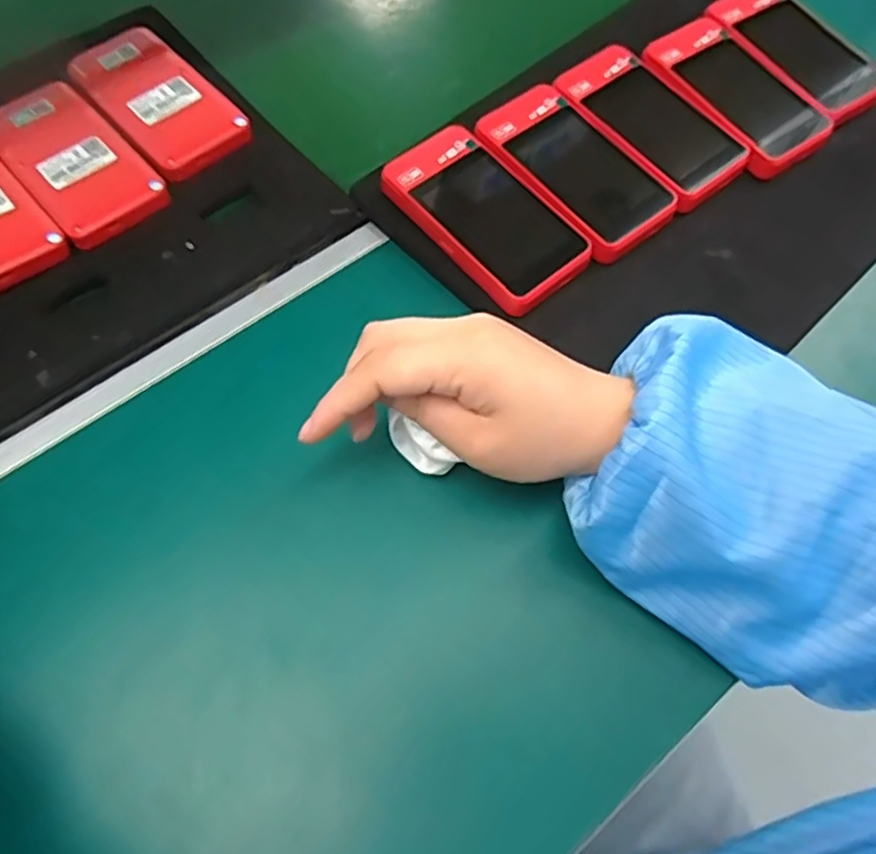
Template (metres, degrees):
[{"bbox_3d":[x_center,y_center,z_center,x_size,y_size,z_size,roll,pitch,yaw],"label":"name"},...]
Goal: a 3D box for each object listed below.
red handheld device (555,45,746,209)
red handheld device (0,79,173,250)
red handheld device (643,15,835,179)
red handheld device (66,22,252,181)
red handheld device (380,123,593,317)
[{"bbox_3d":[0.130,-0.188,0.417,0.064,0.021,0.118,-37,69,-13],"label":"red handheld device"},{"bbox_3d":[-0.216,-0.158,0.400,0.060,0.015,0.121,-41,70,-15],"label":"red handheld device"},{"bbox_3d":[0.189,-0.213,0.432,0.065,0.022,0.118,-34,68,-12],"label":"red handheld device"},{"bbox_3d":[-0.175,-0.205,0.422,0.063,0.015,0.120,-40,70,-14],"label":"red handheld device"},{"bbox_3d":[0.027,-0.121,0.381,0.063,0.020,0.113,-39,69,-14],"label":"red handheld device"}]

